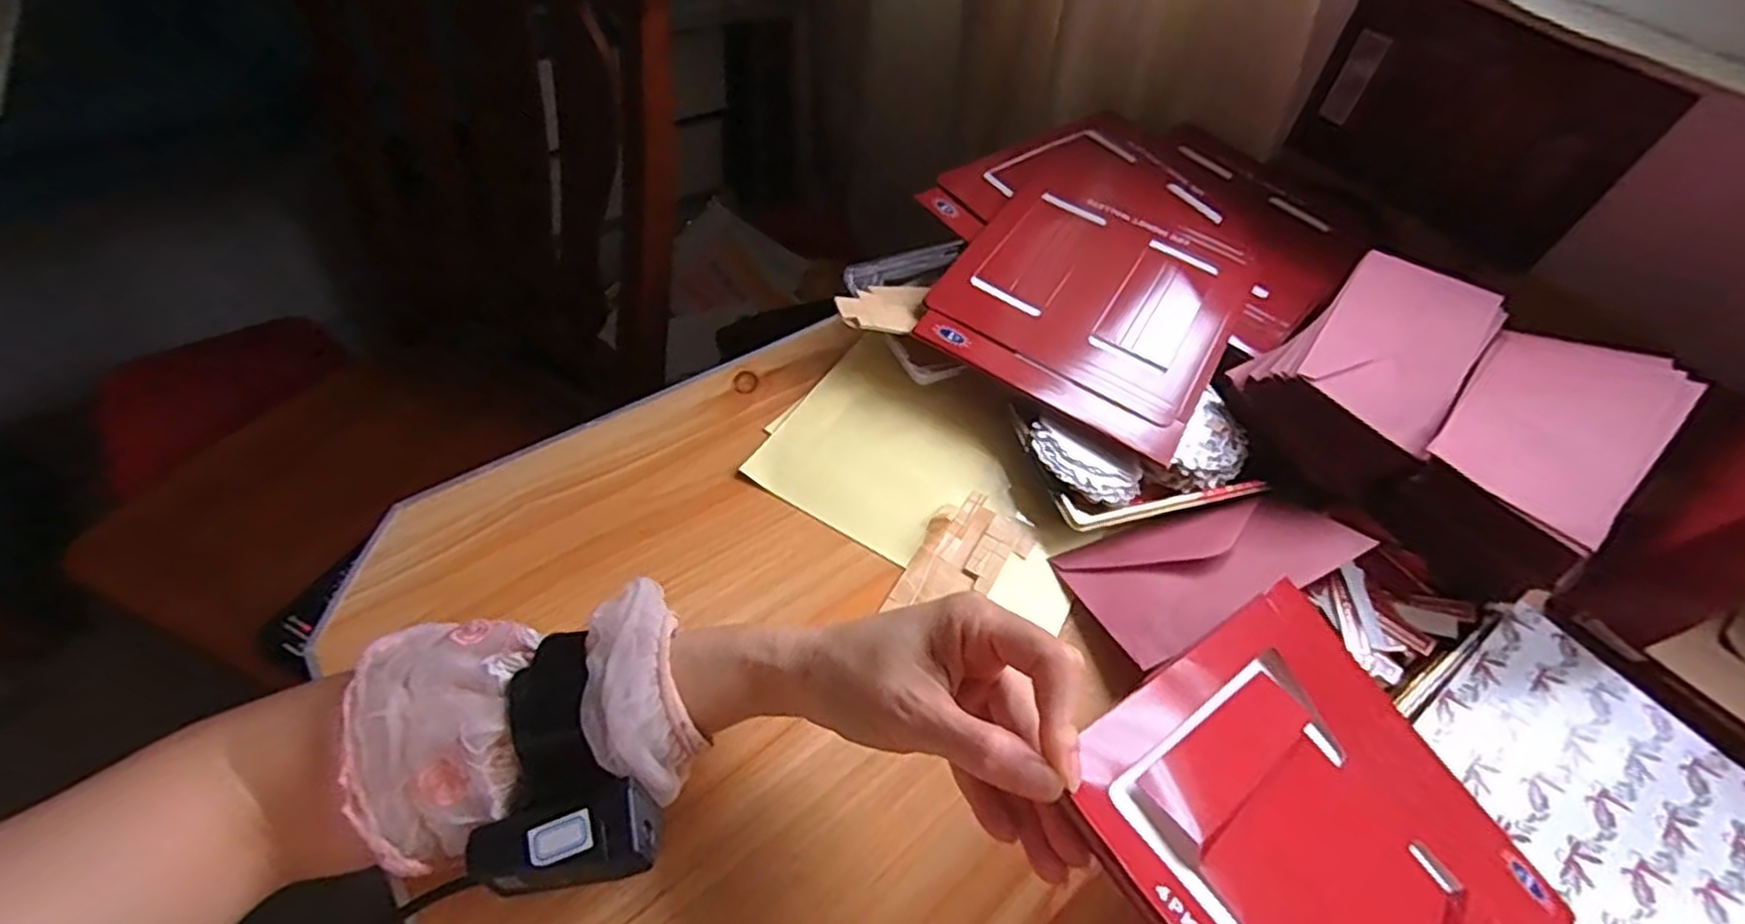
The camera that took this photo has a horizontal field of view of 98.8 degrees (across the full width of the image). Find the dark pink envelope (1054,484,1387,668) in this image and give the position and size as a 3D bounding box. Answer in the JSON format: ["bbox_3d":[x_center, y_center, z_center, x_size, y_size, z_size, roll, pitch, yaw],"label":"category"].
[{"bbox_3d":[0.211,0.061,0.462,0.175,0.005,0.085,-20,40,-15],"label":"dark pink envelope"}]

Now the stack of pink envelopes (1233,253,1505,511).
[{"bbox_3d":[0.347,-0.065,0.533,0.113,0.062,0.207,40,57,20],"label":"stack of pink envelopes"}]

